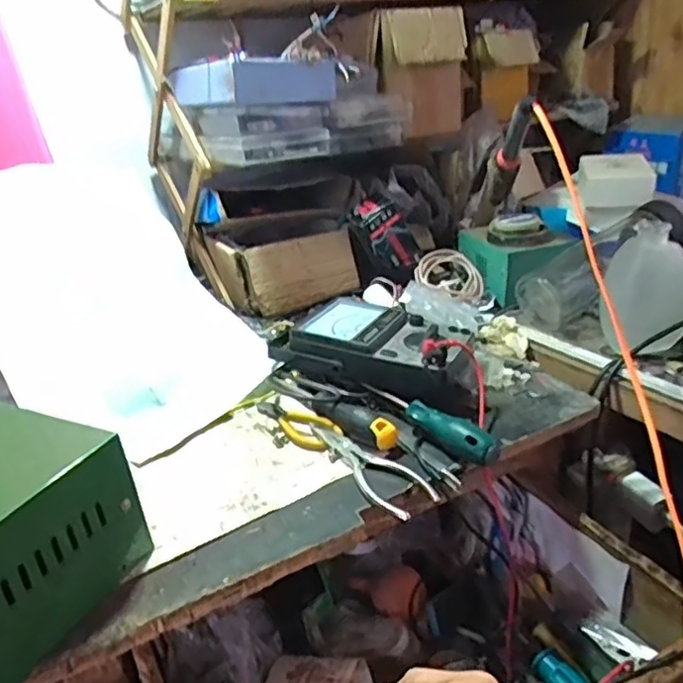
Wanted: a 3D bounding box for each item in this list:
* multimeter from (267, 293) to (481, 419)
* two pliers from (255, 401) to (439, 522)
[{"bbox_3d":[0.048,0.009,0.659,0.199,0.066,0.133,10,28,27],"label":"multimeter"},{"bbox_3d":[-0.003,0.093,0.563,0.047,0.009,0.207,-20,30,-32],"label":"two pliers"}]

